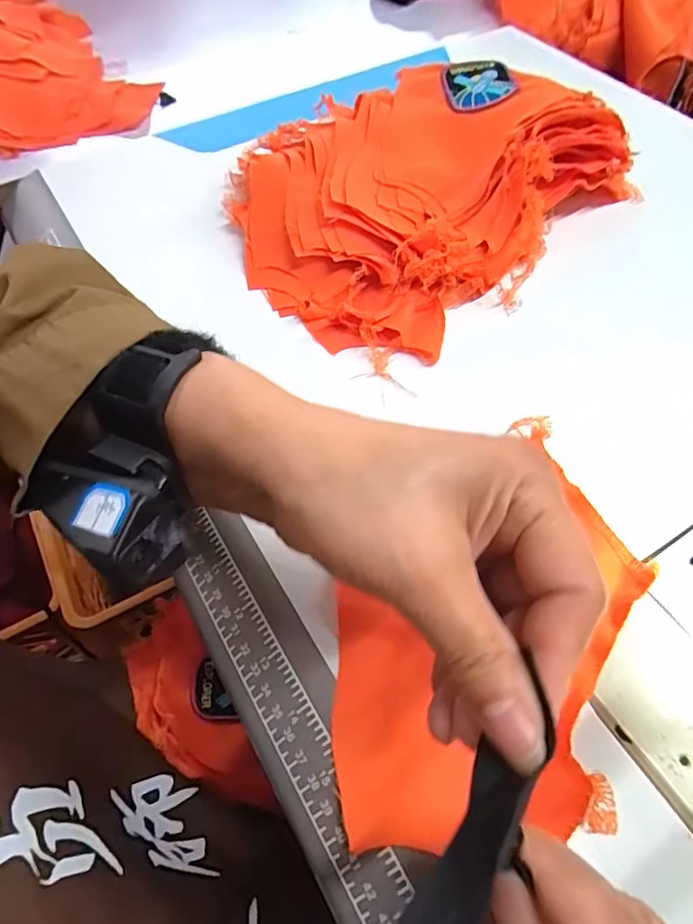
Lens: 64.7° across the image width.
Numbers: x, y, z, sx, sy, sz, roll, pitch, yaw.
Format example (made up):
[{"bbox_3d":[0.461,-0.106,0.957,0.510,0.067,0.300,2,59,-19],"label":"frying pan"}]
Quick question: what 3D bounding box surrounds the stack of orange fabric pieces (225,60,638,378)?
[{"bbox_3d":[0.038,-0.191,0.377,0.211,0.067,0.244,37,65,23],"label":"stack of orange fabric pieces"}]

